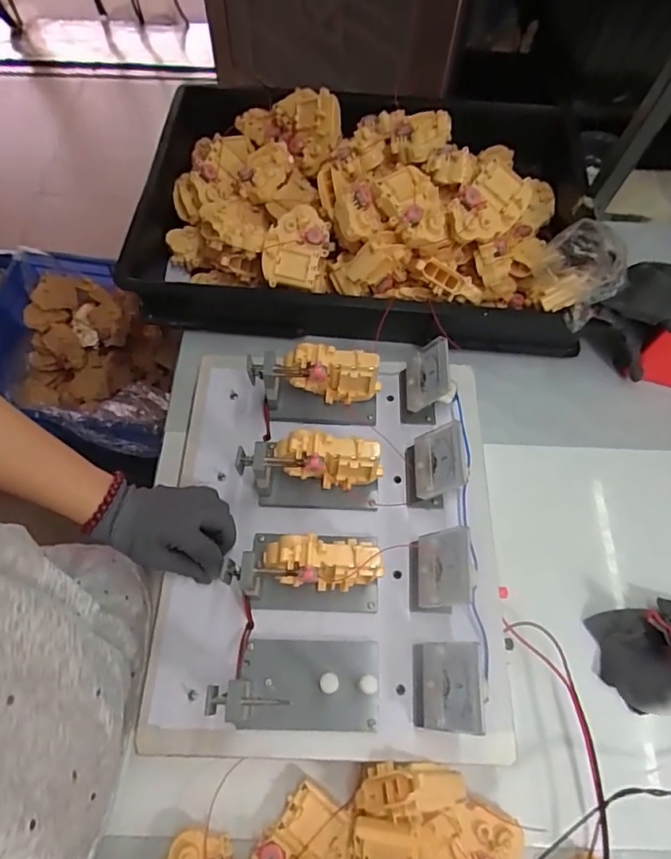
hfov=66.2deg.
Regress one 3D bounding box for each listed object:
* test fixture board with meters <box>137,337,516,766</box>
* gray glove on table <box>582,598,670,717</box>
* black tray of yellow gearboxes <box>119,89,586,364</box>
[{"bbox_3d":[0.001,0.087,0.484,0.317,0.091,0.382,2,63,-1],"label":"test fixture board with meters"},{"bbox_3d":[0.356,0.221,0.517,0.163,0.052,0.098,-11,64,-7],"label":"gray glove on table"},{"bbox_3d":[0.044,-0.325,0.714,0.625,0.179,0.413,5,63,0],"label":"black tray of yellow gearboxes"}]

